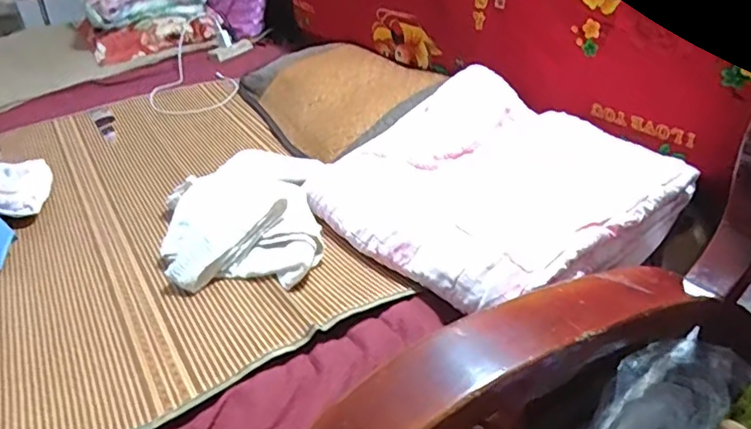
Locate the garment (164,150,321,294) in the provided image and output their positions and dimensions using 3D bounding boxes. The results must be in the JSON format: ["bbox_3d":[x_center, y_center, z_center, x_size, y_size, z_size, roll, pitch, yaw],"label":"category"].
[{"bbox_3d":[-0.192,-0.008,0.818,0.225,0.066,0.337,-5,31,-2],"label":"garment"}]

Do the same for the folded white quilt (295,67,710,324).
[{"bbox_3d":[0.132,-0.059,0.770,0.369,0.091,0.444,-34,38,-24],"label":"folded white quilt"}]

